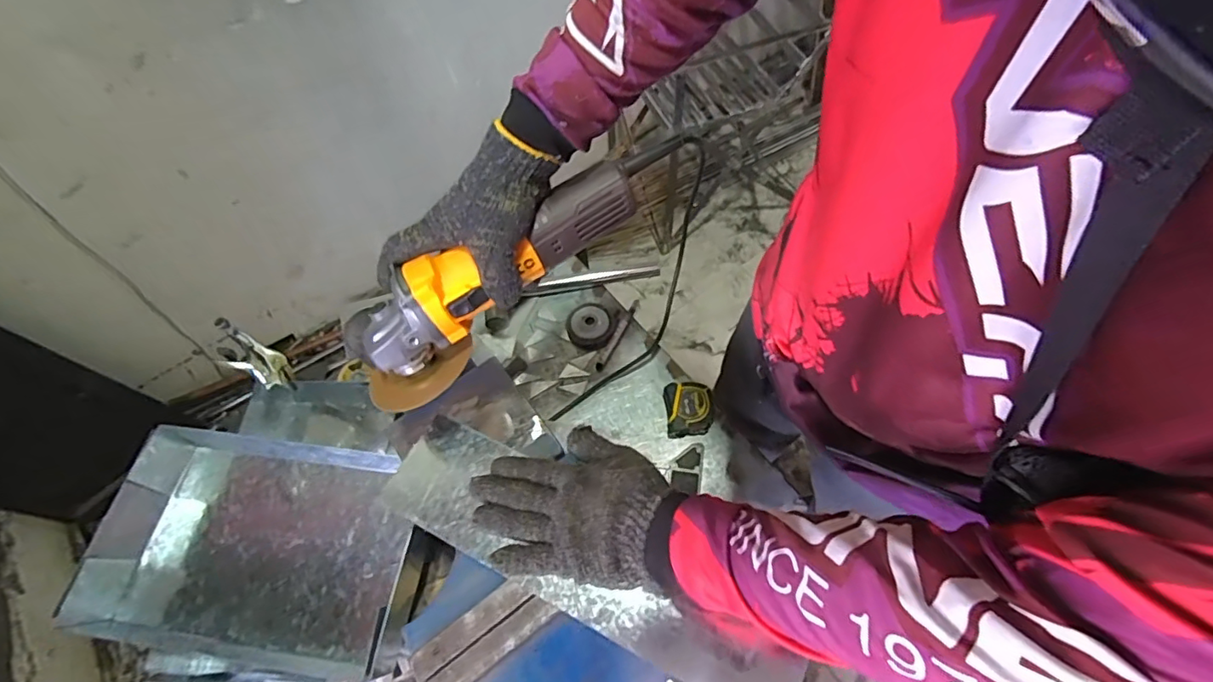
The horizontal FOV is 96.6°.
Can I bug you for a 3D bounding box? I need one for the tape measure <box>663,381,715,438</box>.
[{"bbox_3d":[0.121,0.099,0.784,0.070,0.037,0.075,-6,61,3],"label":"tape measure"}]

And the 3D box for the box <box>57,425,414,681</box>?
[{"bbox_3d":[-0.425,0.264,0.667,0.376,0.089,0.275,1,62,7],"label":"box"}]

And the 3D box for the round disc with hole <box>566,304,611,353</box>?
[{"bbox_3d":[-0.030,-0.021,0.887,0.071,0.025,0.082,-5,62,4],"label":"round disc with hole"}]

